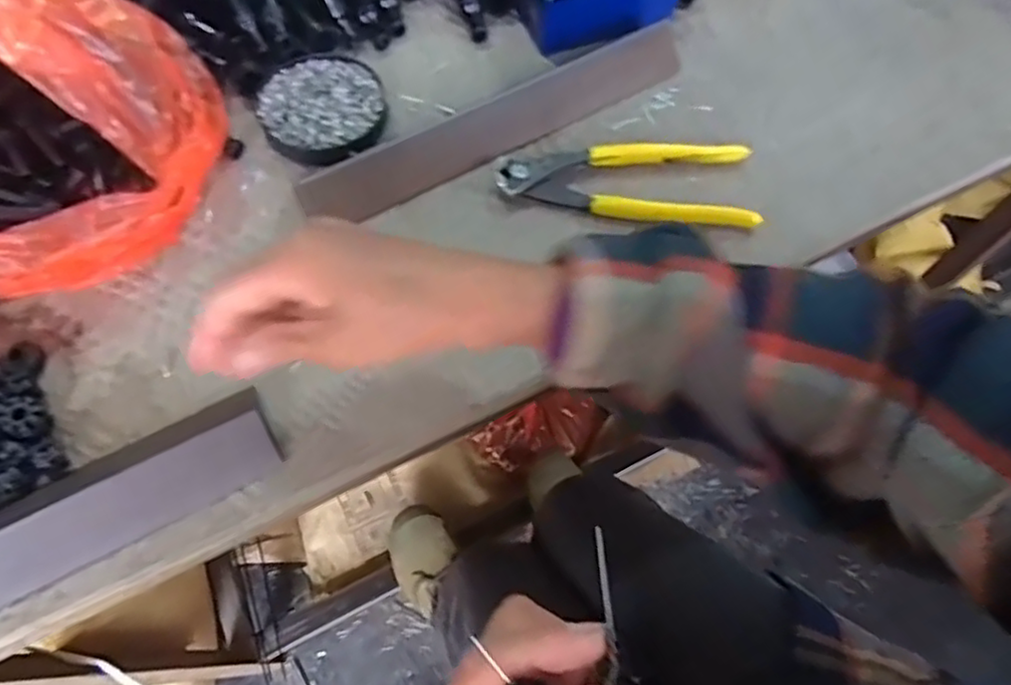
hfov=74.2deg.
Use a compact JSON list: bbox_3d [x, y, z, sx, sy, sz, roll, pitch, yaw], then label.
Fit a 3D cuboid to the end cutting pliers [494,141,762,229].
[{"bbox_3d":[0.077,-0.103,0.429,0.160,0.022,0.068,-1,66,-1],"label":"end cutting pliers"}]

